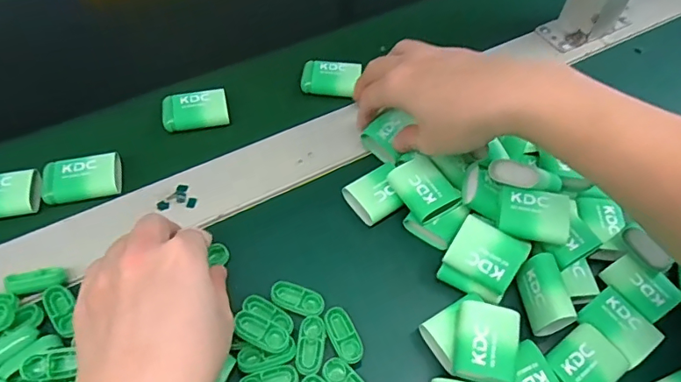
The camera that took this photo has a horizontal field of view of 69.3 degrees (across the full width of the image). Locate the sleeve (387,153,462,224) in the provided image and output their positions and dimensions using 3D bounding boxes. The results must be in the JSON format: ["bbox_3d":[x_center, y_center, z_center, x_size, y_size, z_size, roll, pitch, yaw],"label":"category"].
[{"bbox_3d":[0.058,-0.002,0.337,0.035,0.014,0.043,-30,65,-11],"label":"sleeve"}]

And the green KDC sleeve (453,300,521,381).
[{"bbox_3d":[0.082,0.088,0.282,0.034,0.018,0.045,13,49,5],"label":"green KDC sleeve"}]

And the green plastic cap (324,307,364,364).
[{"bbox_3d":[0.002,0.087,0.298,0.017,0.005,0.033,-18,54,-21],"label":"green plastic cap"}]

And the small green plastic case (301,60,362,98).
[{"bbox_3d":[-0.008,-0.099,0.425,0.048,0.011,0.034,7,49,0],"label":"small green plastic case"}]

